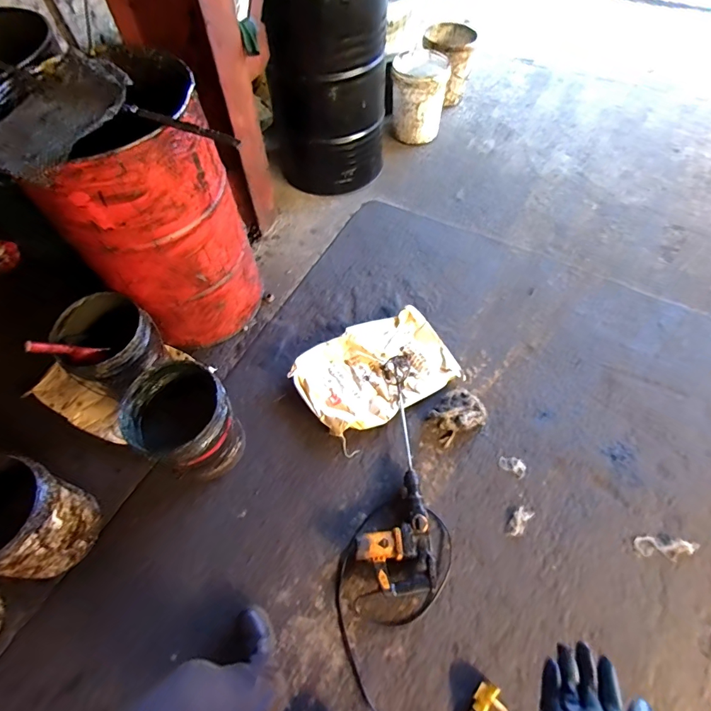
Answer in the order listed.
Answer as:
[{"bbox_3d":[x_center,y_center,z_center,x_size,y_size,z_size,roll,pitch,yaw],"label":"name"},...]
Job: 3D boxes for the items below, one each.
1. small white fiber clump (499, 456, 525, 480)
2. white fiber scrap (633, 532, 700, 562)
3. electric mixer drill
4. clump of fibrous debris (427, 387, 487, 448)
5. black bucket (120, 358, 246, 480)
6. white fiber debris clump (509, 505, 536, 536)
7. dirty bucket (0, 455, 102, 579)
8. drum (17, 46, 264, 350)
[{"bbox_3d":[0.577,0.402,1.501,0.093,0.014,0.067,32,64,16],"label":"small white fiber clump"},{"bbox_3d":[1.031,0.632,1.357,0.189,0.025,0.081,10,60,4],"label":"white fiber scrap"},{"bbox_3d":[0.127,0.368,1.498,0.278,0.096,0.880,-1,60,-3],"label":"electric mixer drill"},{"bbox_3d":[0.389,0.223,1.575,0.219,0.064,0.172,-25,64,-16],"label":"clump of fibrous debris"},{"bbox_3d":[-0.563,0.232,1.388,0.304,0.355,0.286,1,60,-2],"label":"black bucket"},{"bbox_3d":[0.561,0.567,1.398,0.052,0.026,0.104,35,64,17],"label":"white fiber debris clump"},{"bbox_3d":[-1.027,0.492,1.244,0.327,0.325,0.300,15,60,6],"label":"dirty bucket"},{"bbox_3d":[-0.692,-0.490,1.485,0.558,0.917,0.511,-17,62,-9],"label":"drum"}]

